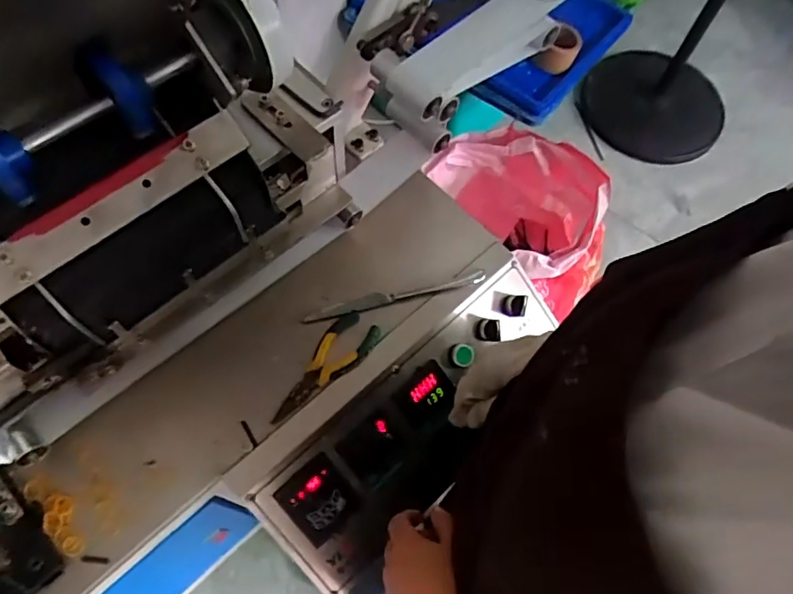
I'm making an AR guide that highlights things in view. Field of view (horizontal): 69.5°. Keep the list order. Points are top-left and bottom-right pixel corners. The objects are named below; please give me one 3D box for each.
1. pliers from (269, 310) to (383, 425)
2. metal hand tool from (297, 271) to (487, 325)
[{"bbox_3d":[-0.085,0.084,0.674,0.055,0.019,0.155,36,68,13],"label":"pliers"},{"bbox_3d":[0.000,-0.002,0.720,0.235,0.013,0.019,-13,66,-9],"label":"metal hand tool"}]

